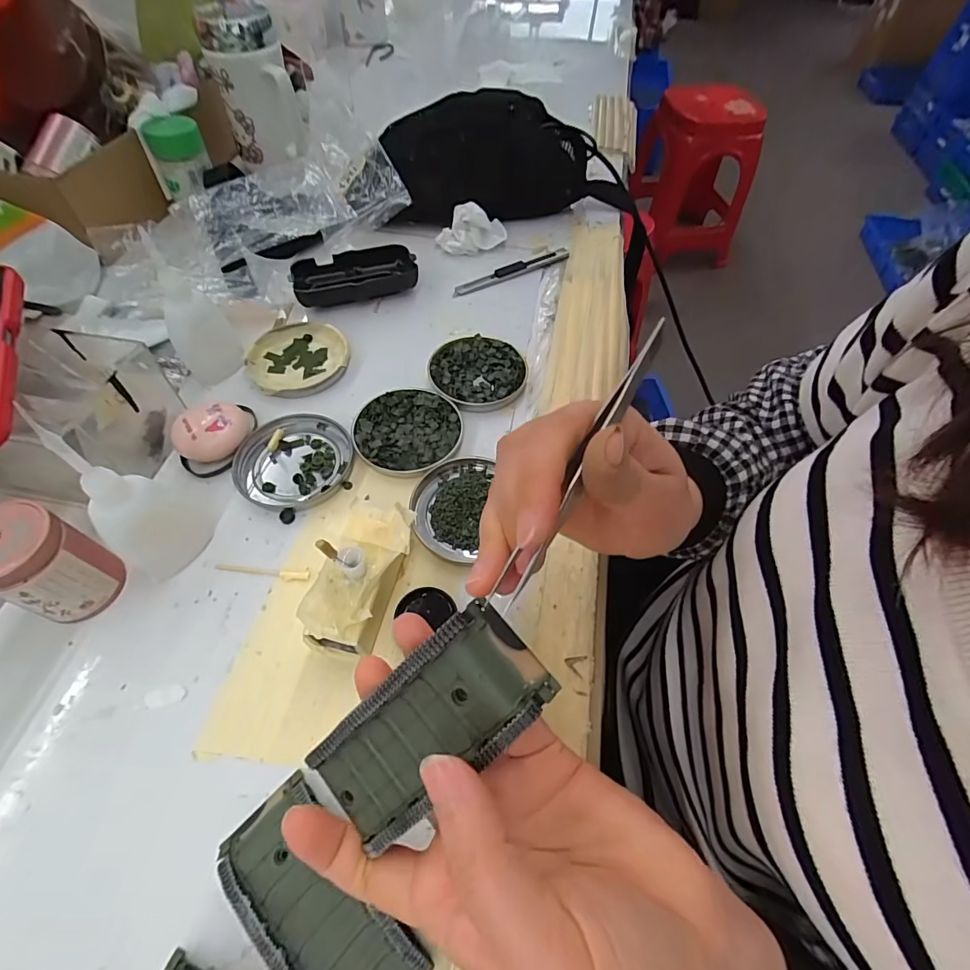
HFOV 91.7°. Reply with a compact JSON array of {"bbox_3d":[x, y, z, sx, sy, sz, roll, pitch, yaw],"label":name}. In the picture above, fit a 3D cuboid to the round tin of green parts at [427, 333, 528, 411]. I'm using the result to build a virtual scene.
[{"bbox_3d":[-0.006,-0.092,0.383,0.077,0.010,0.076,1,56,-1],"label":"round tin of green parts"}]

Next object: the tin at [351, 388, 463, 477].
[{"bbox_3d":[-0.056,-0.041,0.348,0.075,0.011,0.075,1,56,-1],"label":"tin"}]

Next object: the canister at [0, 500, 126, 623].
[{"bbox_3d":[-0.238,0.044,0.257,0.041,0.065,0.043,1,56,-1],"label":"canister"}]

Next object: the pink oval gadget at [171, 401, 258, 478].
[{"bbox_3d":[-0.189,-0.036,0.332,0.055,0.025,0.047,-31,63,-21],"label":"pink oval gadget"}]

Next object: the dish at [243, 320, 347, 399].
[{"bbox_3d":[-0.152,-0.104,0.386,0.077,0.010,0.076,1,56,-1],"label":"dish"}]

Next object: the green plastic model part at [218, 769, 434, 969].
[{"bbox_3d":[-0.072,0.179,0.201,0.097,0.016,0.042,40,64,22],"label":"green plastic model part"}]

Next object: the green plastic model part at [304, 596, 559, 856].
[{"bbox_3d":[-0.023,0.088,0.171,0.094,0.019,0.041,-45,77,14],"label":"green plastic model part"}]

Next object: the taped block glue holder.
[{"bbox_3d":[-0.068,0.050,0.269,0.044,0.044,0.091,12,57,6],"label":"taped block glue holder"}]

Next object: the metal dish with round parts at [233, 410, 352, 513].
[{"bbox_3d":[-0.134,-0.018,0.332,0.075,0.009,0.076,7,56,2],"label":"metal dish with round parts"}]

